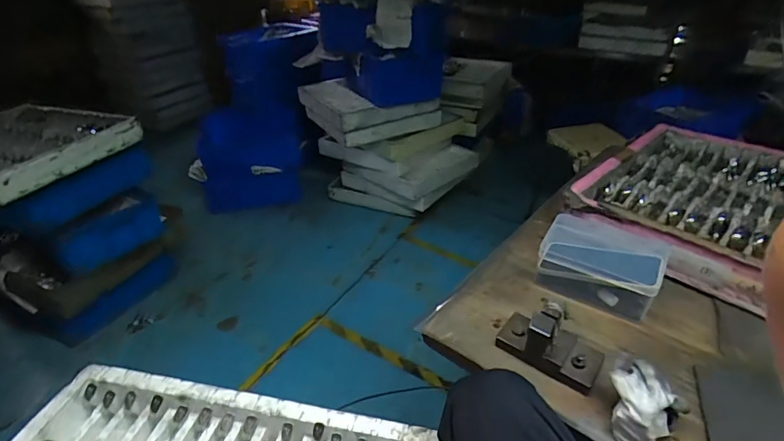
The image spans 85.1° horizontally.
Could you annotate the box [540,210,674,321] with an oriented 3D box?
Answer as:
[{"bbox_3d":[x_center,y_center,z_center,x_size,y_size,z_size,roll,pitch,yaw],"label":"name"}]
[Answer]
[{"bbox_3d":[0.351,0.067,0.724,0.180,0.070,0.149,20,38,28],"label":"box"}]

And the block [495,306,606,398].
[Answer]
[{"bbox_3d":[0.217,0.162,0.584,0.133,0.076,0.068,22,40,30],"label":"block"}]

